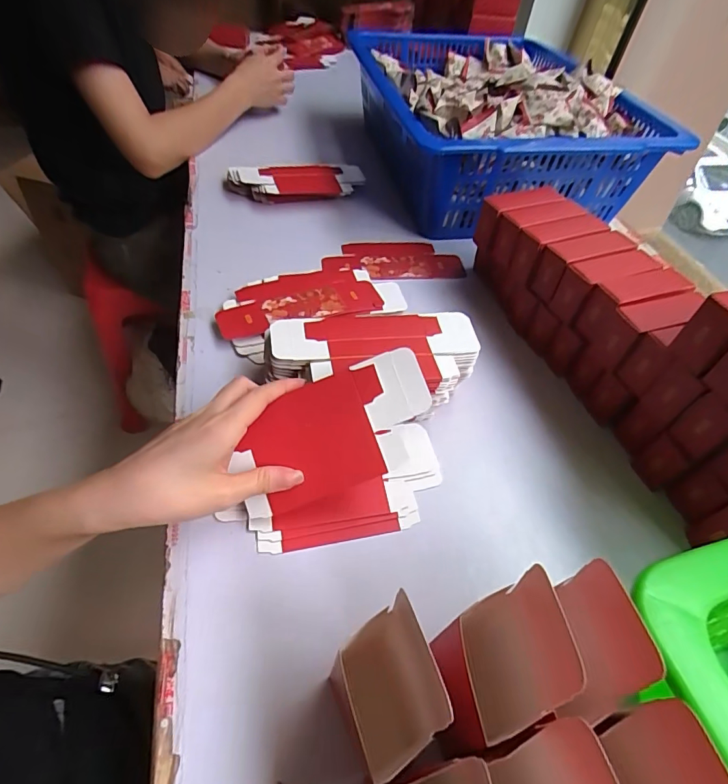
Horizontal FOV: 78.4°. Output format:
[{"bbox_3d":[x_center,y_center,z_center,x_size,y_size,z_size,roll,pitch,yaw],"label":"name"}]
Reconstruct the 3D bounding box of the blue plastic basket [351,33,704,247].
[{"bbox_3d":[0.188,-0.463,0.744,0.368,0.150,0.507,-7,51,-13],"label":"blue plastic basket"}]

